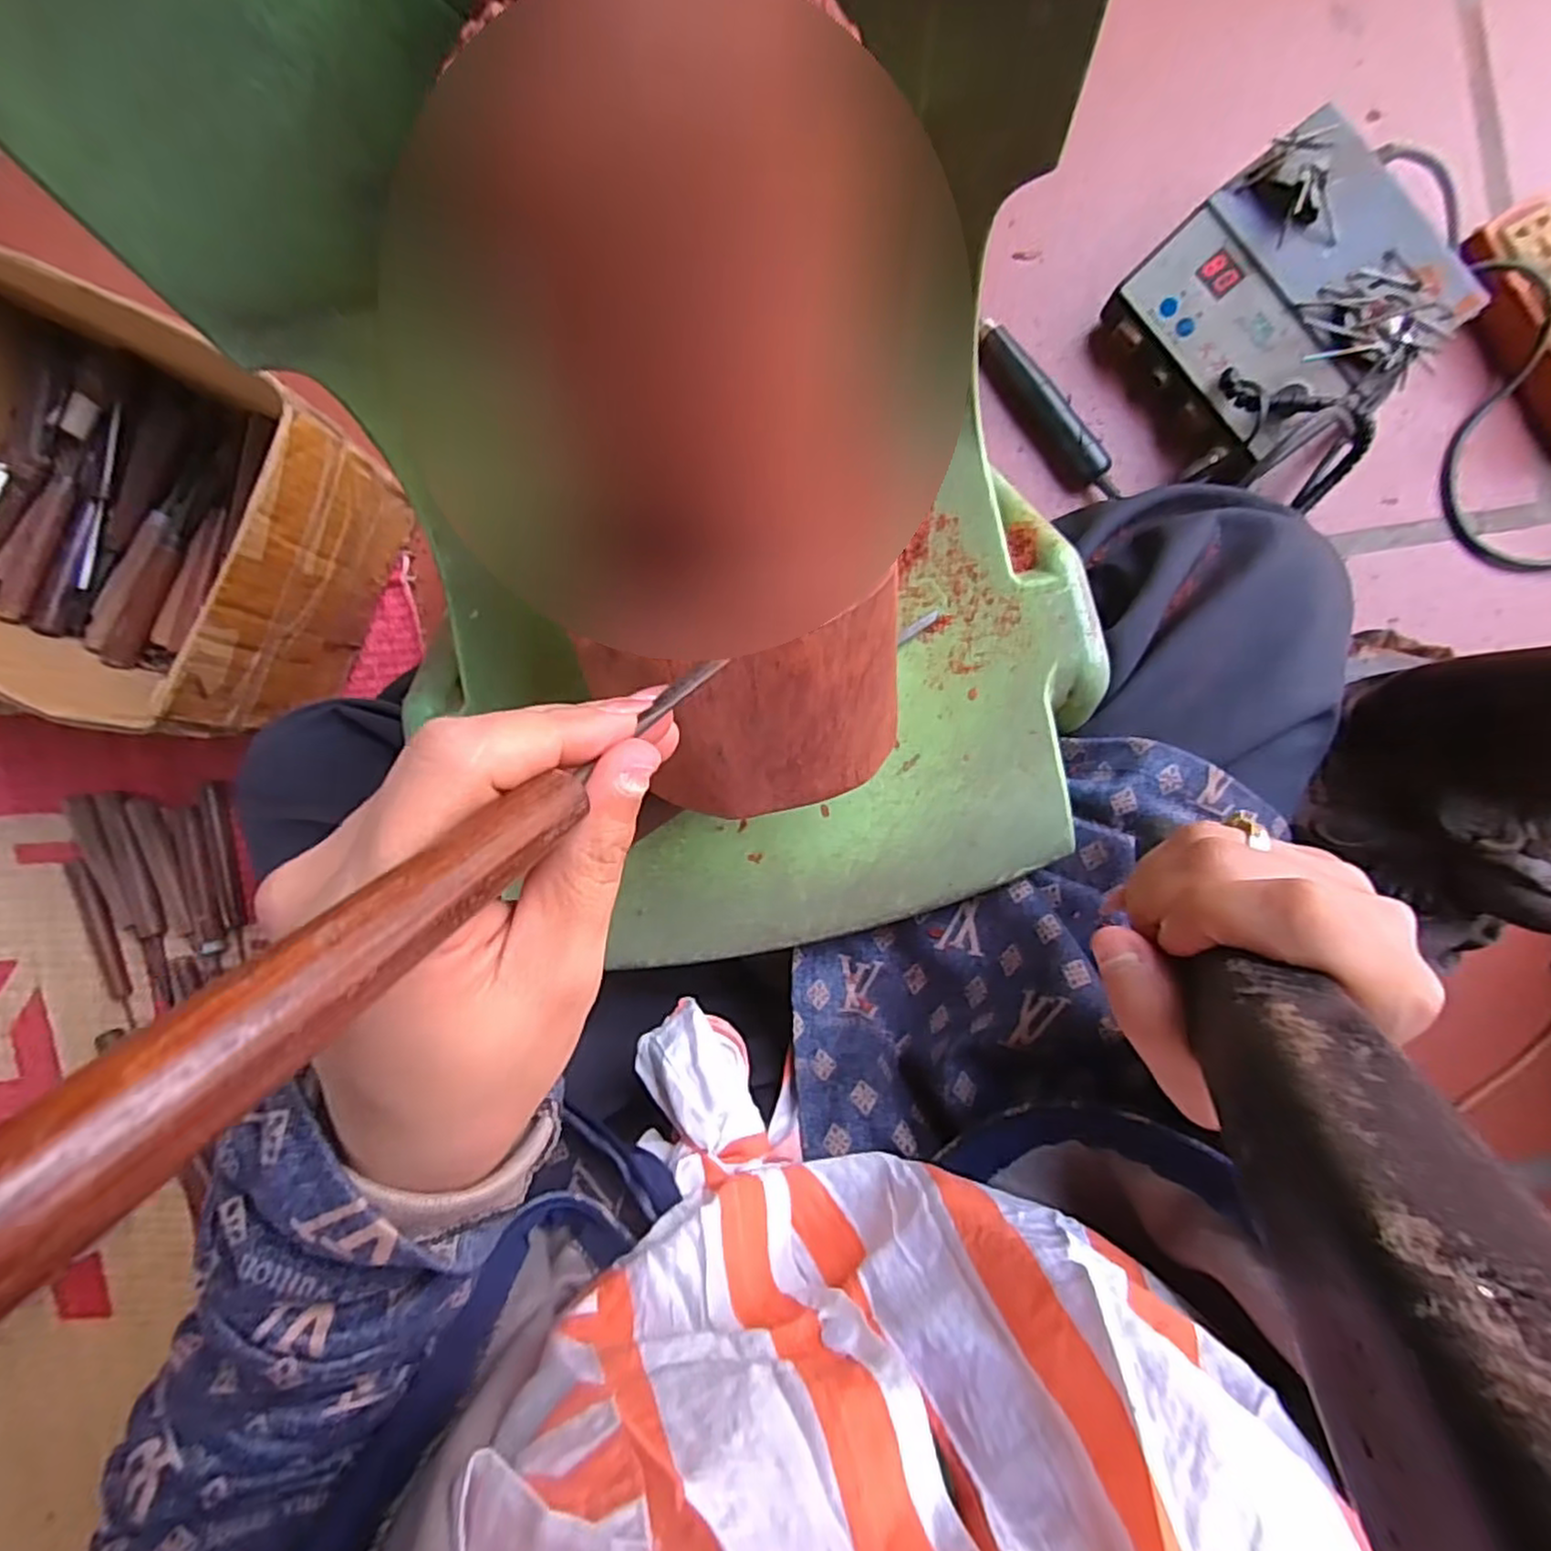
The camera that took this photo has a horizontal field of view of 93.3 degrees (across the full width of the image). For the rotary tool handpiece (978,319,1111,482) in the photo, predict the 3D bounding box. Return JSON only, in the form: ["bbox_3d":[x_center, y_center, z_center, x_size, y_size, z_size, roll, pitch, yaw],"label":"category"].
[{"bbox_3d":[0.206,-0.290,0.571,0.030,0.026,0.146,-39,90,2],"label":"rotary tool handpiece"}]

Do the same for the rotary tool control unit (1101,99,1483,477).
[{"bbox_3d":[0.358,-0.334,0.520,0.176,0.092,0.166,-37,89,2],"label":"rotary tool control unit"}]

